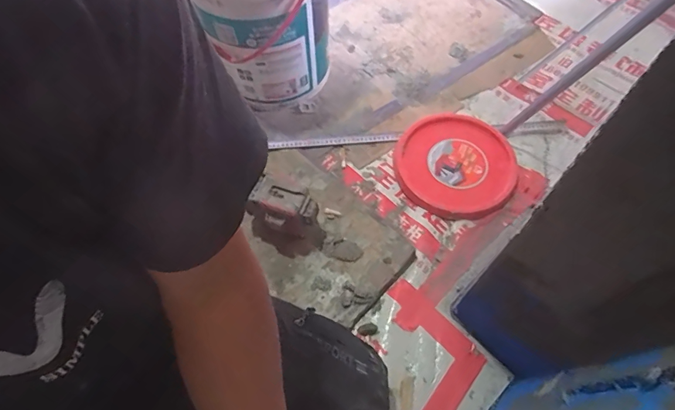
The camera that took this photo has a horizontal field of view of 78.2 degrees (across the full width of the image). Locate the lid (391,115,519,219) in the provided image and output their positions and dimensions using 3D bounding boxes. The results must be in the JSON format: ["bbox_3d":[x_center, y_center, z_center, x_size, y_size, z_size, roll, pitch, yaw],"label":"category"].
[{"bbox_3d":[0.263,-0.091,0.938,0.266,0.035,0.255,-1,62,1],"label":"lid"}]

